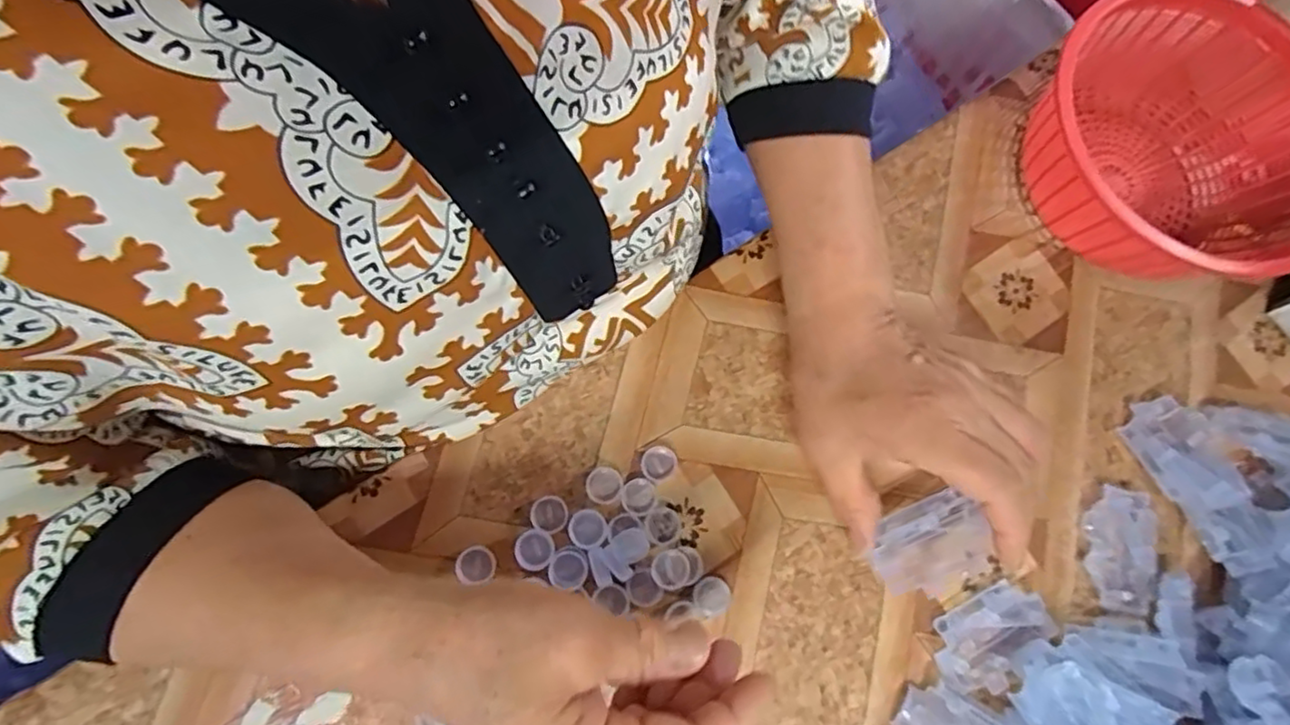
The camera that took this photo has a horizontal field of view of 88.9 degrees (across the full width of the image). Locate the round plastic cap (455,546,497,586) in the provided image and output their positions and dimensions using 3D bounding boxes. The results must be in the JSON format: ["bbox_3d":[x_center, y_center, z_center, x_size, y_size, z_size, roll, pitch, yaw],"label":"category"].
[{"bbox_3d":[-0.090,0.108,0.349,0.021,0.004,0.019,-24,77,-7],"label":"round plastic cap"}]

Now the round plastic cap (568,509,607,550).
[{"bbox_3d":[-0.031,0.090,0.355,0.020,0.006,0.020,0,76,-1],"label":"round plastic cap"}]

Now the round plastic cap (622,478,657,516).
[{"bbox_3d":[-0.003,0.075,0.366,0.020,0.004,0.019,0,76,-1],"label":"round plastic cap"}]

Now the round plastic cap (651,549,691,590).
[{"bbox_3d":[0.014,0.112,0.357,0.021,0.009,0.020,0,76,-1],"label":"round plastic cap"}]

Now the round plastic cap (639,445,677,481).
[{"bbox_3d":[0.008,0.057,0.372,0.020,0.005,0.019,0,76,-1],"label":"round plastic cap"}]

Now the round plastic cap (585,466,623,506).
[{"bbox_3d":[-0.023,0.069,0.366,0.020,0.006,0.021,0,76,-1],"label":"round plastic cap"}]

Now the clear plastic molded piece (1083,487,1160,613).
[{"bbox_3d":[0.276,0.107,0.381,0.034,0.012,0.069,16,76,3],"label":"clear plastic molded piece"}]

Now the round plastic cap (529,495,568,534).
[{"bbox_3d":[-0.052,0.083,0.358,0.020,0.005,0.020,0,76,-1],"label":"round plastic cap"}]

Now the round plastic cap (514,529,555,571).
[{"bbox_3d":[-0.059,0.100,0.350,0.022,0.009,0.019,33,78,7],"label":"round plastic cap"}]

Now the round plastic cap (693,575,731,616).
[{"bbox_3d":[0.036,0.127,0.358,0.019,0.006,0.019,0,76,-1],"label":"round plastic cap"}]

